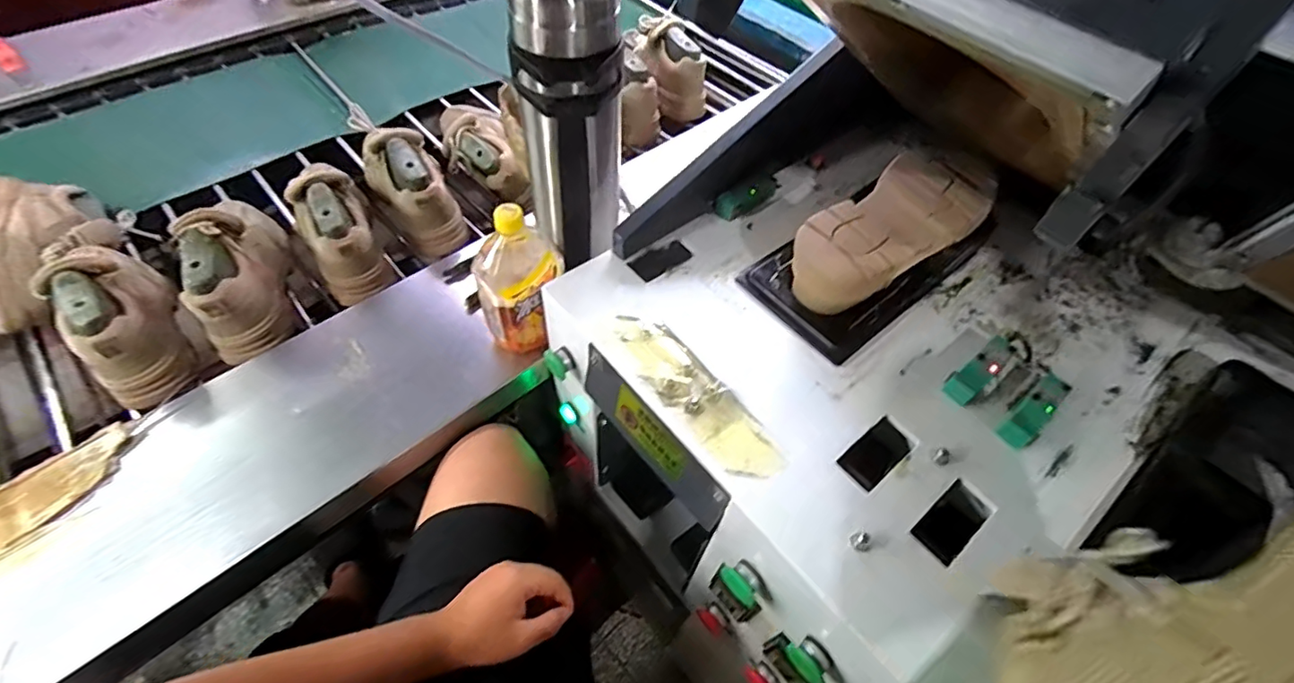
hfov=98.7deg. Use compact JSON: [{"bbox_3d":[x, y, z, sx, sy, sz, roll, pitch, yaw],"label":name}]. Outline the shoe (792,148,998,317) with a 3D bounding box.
[{"bbox_3d":[0.262,-0.122,0.607,0.283,0.075,0.114,-30,64,-19],"label":"shoe"}]

